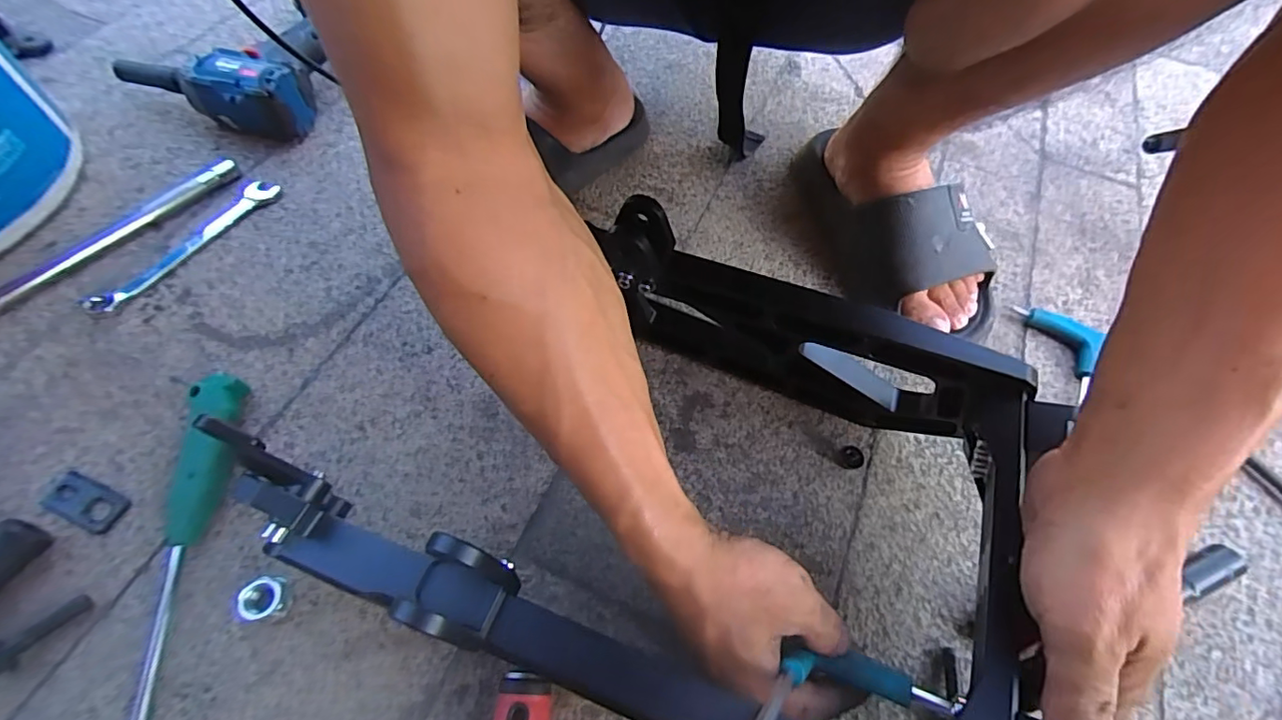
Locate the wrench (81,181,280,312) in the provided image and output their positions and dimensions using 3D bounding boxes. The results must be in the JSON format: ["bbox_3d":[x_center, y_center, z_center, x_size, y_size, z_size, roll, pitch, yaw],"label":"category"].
[{"bbox_3d":[-0.391,-0.103,0.471,0.027,0.011,0.172,30,63,14],"label":"wrench"}]

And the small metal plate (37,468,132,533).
[{"bbox_3d":[-0.366,0.093,0.359,0.057,0.006,0.025,22,61,9],"label":"small metal plate"}]

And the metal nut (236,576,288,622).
[{"bbox_3d":[-0.231,0.145,0.333,0.027,0.017,0.024,-5,60,-6],"label":"metal nut"}]

